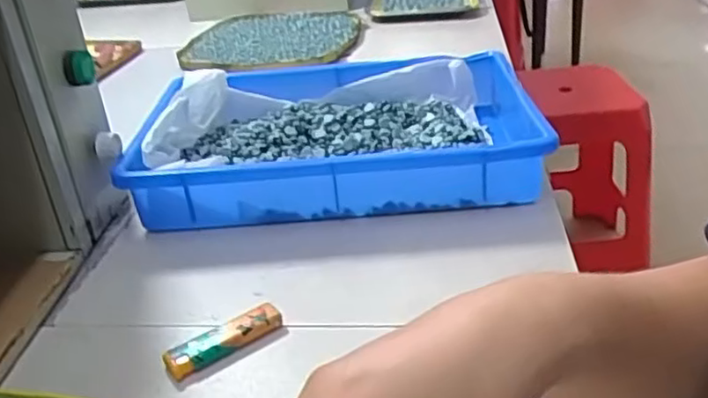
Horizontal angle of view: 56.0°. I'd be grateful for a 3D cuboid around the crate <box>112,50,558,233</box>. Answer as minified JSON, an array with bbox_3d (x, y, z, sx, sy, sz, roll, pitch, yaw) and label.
[{"bbox_3d":[-0.012,-0.061,0.638,0.345,0.074,0.239,-2,29,5],"label":"crate"}]

